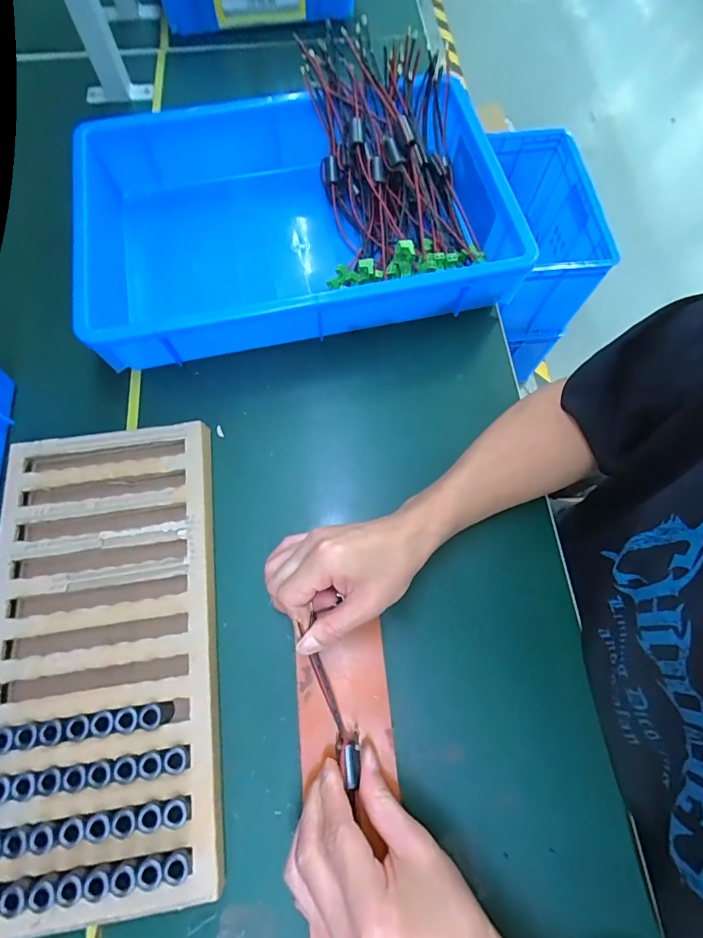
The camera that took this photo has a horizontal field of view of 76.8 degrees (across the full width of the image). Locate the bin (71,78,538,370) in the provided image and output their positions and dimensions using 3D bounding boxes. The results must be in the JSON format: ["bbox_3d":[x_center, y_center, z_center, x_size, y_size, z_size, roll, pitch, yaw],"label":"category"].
[{"bbox_3d":[-0.061,-0.276,0.499,0.439,0.104,0.287,-10,70,-5],"label":"bin"}]

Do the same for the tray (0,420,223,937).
[{"bbox_3d":[-0.200,0.138,0.368,0.172,0.037,0.359,-7,70,-3],"label":"tray"}]

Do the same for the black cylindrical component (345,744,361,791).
[{"bbox_3d":[0.000,0.211,0.317,0.010,0.007,0.025,-3,56,1],"label":"black cylindrical component"}]

